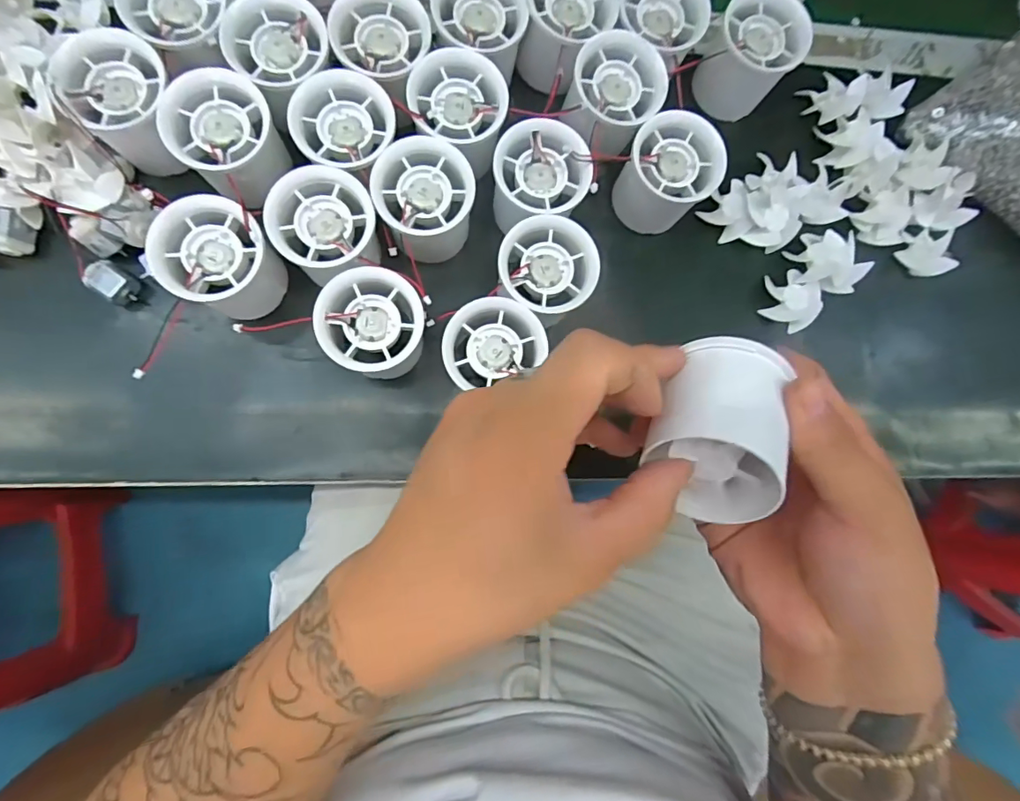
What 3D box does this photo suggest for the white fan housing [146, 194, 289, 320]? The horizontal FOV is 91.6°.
[{"bbox_3d":[-0.164,-0.079,0.285,0.054,0.051,0.052,1,84,-6],"label":"white fan housing"}]

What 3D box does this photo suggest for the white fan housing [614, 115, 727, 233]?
[{"bbox_3d":[0.097,-0.141,0.314,0.055,0.048,0.052,1,84,-6],"label":"white fan housing"}]

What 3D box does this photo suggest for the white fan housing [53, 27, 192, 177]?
[{"bbox_3d":[-0.213,-0.167,0.284,0.051,0.055,0.053,1,84,-6],"label":"white fan housing"}]

